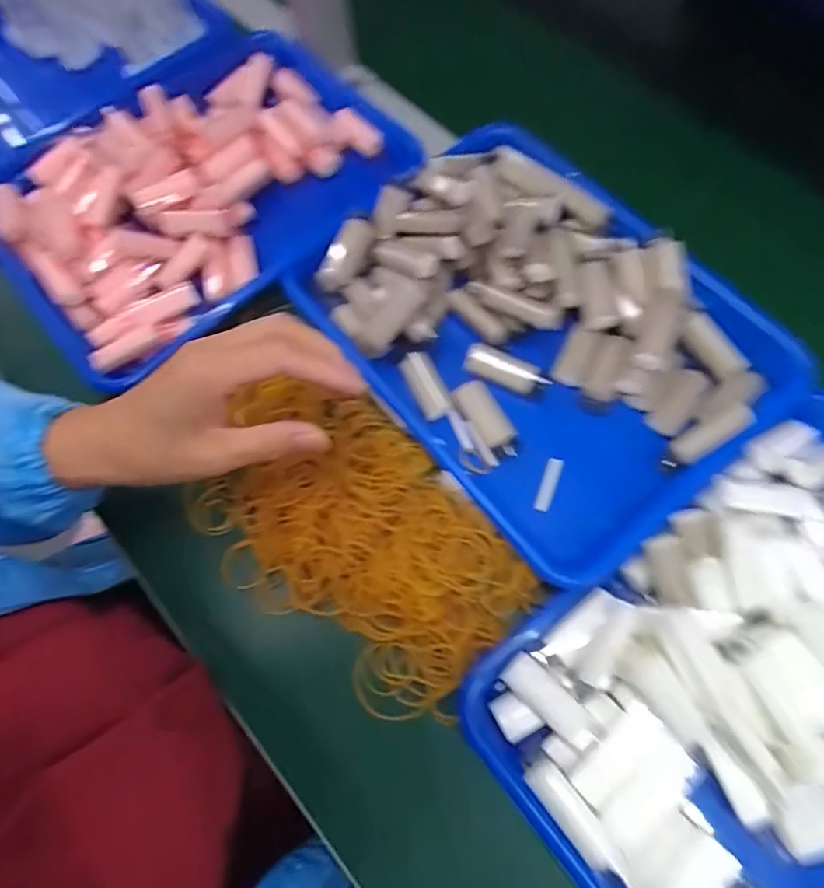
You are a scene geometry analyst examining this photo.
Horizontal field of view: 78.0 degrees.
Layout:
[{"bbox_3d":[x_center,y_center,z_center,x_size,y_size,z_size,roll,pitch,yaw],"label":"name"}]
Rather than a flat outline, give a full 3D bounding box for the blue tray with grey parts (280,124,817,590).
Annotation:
[{"bbox_3d":[0.094,-0.088,0.393,0.249,0.073,0.318,-37,74,-11],"label":"blue tray with grey parts"}]

